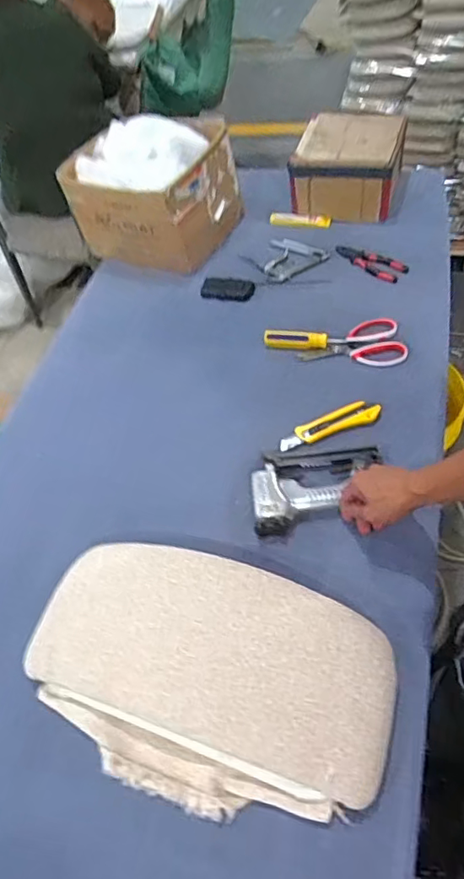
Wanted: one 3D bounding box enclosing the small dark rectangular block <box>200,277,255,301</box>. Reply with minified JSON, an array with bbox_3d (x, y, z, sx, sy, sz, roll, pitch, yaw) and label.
[{"bbox_3d":[-0.009,-0.303,1.089,0.106,0.013,0.053,3,57,7],"label":"small dark rectangular block"}]

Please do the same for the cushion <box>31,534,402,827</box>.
[{"bbox_3d":[-0.036,0.278,0.651,0.431,0.065,0.260,13,59,13],"label":"cushion"}]

